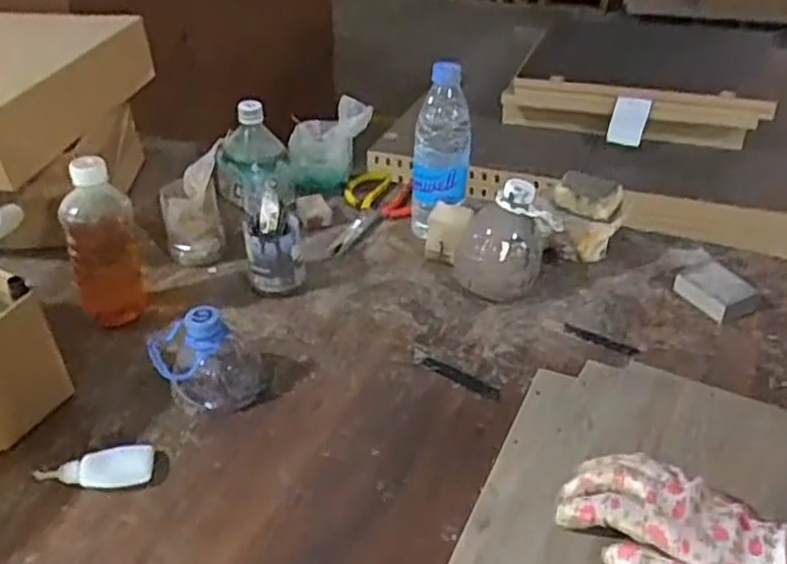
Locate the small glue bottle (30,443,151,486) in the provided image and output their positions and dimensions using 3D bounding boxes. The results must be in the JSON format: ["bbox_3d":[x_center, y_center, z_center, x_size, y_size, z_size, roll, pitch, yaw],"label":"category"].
[{"bbox_3d":[-0.246,0.156,0.599,0.091,0.016,0.040,-8,36,-9],"label":"small glue bottle"}]

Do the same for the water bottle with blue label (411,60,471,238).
[{"bbox_3d":[0.056,-0.143,0.854,0.070,0.209,0.061,1,36,5],"label":"water bottle with blue label"}]

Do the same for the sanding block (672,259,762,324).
[{"bbox_3d":[0.345,0.005,0.772,0.061,0.019,0.075,-20,39,-24],"label":"sanding block"}]

